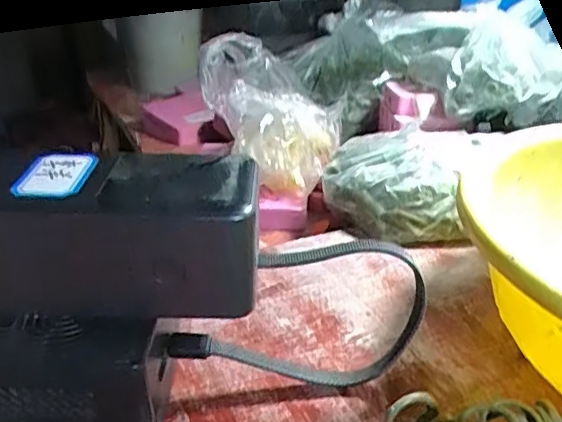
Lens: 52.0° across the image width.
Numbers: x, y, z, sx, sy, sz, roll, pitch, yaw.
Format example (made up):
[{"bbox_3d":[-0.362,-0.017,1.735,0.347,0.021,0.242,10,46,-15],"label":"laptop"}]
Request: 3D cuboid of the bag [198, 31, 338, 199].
[{"bbox_3d":[-0.005,-0.074,0.433,0.094,0.095,0.106,6,29,10],"label":"bag"}]

